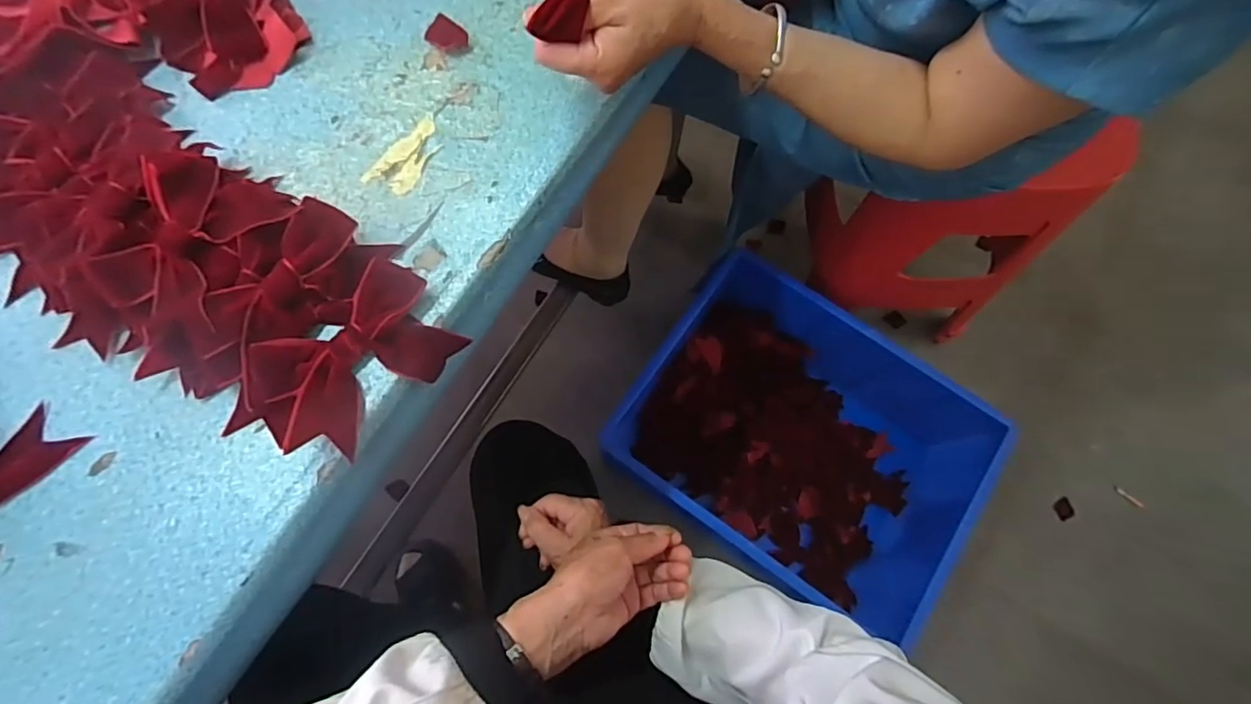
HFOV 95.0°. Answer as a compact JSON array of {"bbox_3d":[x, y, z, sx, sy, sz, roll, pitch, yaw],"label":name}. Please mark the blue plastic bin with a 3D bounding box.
[{"bbox_3d":[0.286,0.157,0.978,0.531,0.243,0.400,34,75,8],"label":"blue plastic bin"}]

